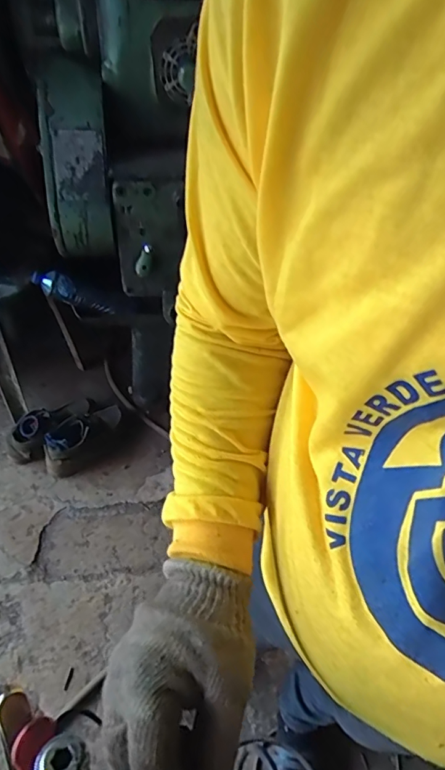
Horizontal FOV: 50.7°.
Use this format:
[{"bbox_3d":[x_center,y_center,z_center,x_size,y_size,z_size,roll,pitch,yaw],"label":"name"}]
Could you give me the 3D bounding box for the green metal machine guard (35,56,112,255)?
[{"bbox_3d":[-0.298,-0.453,0.978,0.119,0.376,0.094,5,25,6],"label":"green metal machine guard"}]

